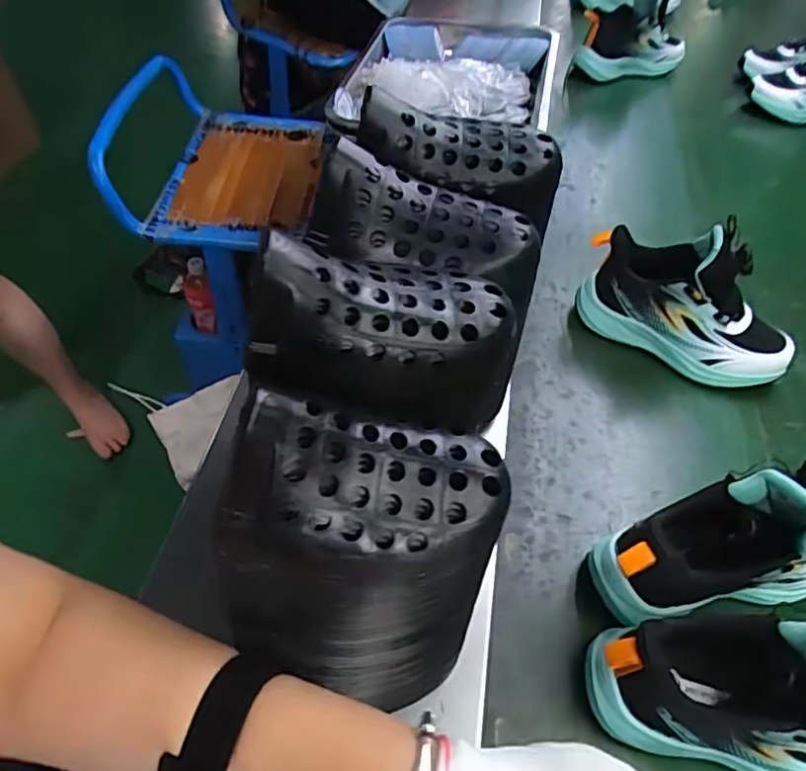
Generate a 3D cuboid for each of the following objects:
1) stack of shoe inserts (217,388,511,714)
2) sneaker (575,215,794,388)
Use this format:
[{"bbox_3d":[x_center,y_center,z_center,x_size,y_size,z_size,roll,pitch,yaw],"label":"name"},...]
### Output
[{"bbox_3d":[-0.019,0.085,0.293,0.118,0.166,0.090,11,53,4],"label":"stack of shoe inserts"},{"bbox_3d":[0.272,-0.081,0.557,0.203,0.122,0.072,25,55,14],"label":"sneaker"}]

